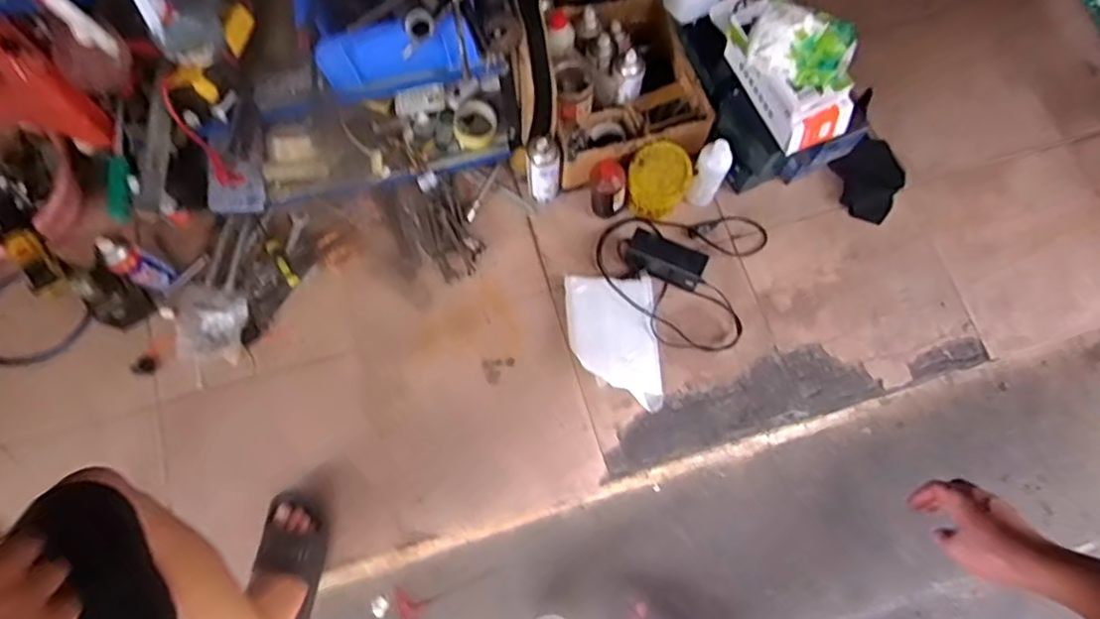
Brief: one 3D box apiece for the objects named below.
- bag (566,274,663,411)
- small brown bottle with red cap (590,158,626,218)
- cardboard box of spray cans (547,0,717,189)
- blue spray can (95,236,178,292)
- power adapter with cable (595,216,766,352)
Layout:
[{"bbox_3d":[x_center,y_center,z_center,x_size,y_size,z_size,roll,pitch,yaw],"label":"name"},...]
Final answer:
[{"bbox_3d":[0.126,0.059,1.244,0.174,0.056,0.273,-3,74,-1],"label":"bag"},{"bbox_3d":[0.118,-0.247,1.274,0.074,0.155,0.068,0,74,0],"label":"small brown bottle with red cap"},{"bbox_3d":[0.143,-0.457,1.351,0.313,0.195,0.361,-12,75,-4],"label":"cardboard box of spray cans"},{"bbox_3d":[-0.795,-0.085,1.213,0.058,0.174,0.058,0,74,0],"label":"blue spray can"},{"bbox_3d":[0.274,-0.062,1.267,0.350,0.059,0.282,0,74,0],"label":"power adapter with cable"}]

